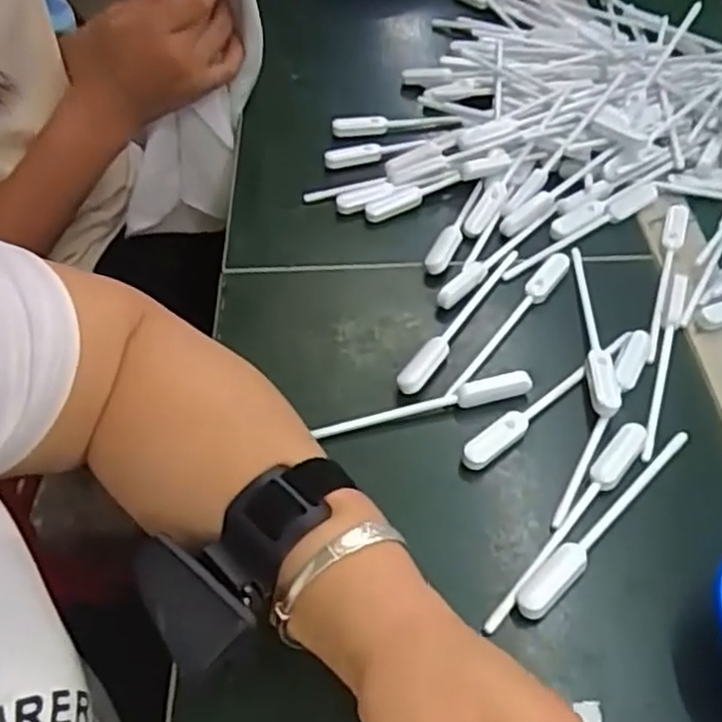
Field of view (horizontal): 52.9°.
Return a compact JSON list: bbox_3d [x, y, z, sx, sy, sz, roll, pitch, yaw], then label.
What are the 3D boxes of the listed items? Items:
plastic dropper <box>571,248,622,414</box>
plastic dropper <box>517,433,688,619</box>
[{"bbox_3d":[0.140,-0.024,0.444,0.016,0.010,0.139,1,52,2],"label":"plastic dropper"},{"bbox_3d":[0.127,0.079,0.370,0.141,0.009,0.015,-38,59,-25],"label":"plastic dropper"}]

